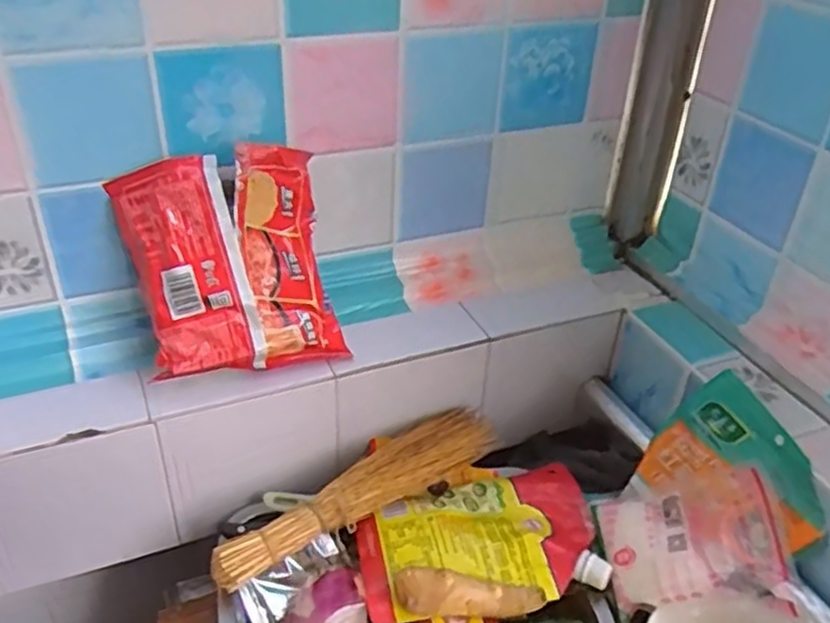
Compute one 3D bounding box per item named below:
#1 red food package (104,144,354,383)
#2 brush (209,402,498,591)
[{"bbox_3d":[-0.144,-0.036,0.610,0.155,0.180,0.053,-14,10,-24],"label":"red food package"},{"bbox_3d":[-0.048,0.147,0.644,0.264,0.034,0.054,-20,41,-30],"label":"brush"}]

